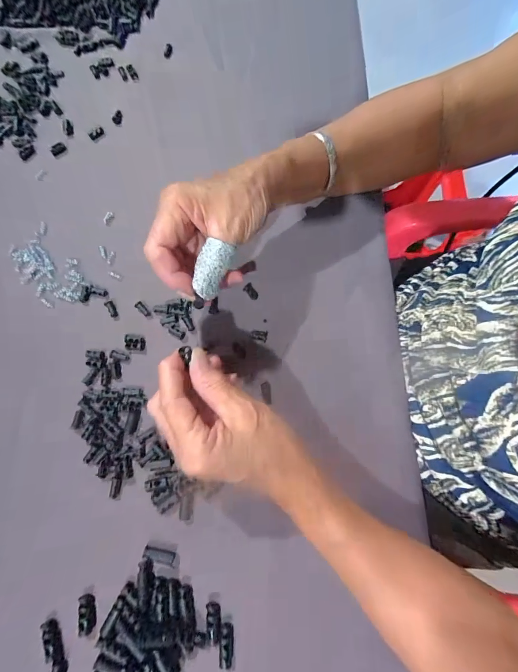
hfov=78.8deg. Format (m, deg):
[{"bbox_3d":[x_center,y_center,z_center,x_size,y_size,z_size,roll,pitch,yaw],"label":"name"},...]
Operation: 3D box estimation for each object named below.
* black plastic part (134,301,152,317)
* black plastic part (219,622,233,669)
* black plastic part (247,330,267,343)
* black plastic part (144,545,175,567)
[{"bbox_3d":[-0.115,-0.026,0.312,0.018,0.004,0.008,44,77,-3],"label":"black plastic part"},{"bbox_3d":[-0.024,0.228,0.232,0.009,0.011,0.022,2,73,1],"label":"black plastic part"},{"bbox_3d":[-0.001,-0.001,0.305,0.017,0.004,0.011,7,73,3],"label":"black plastic part"},{"bbox_3d":[-0.078,0.173,0.248,0.025,0.007,0.008,11,74,4],"label":"black plastic part"}]

